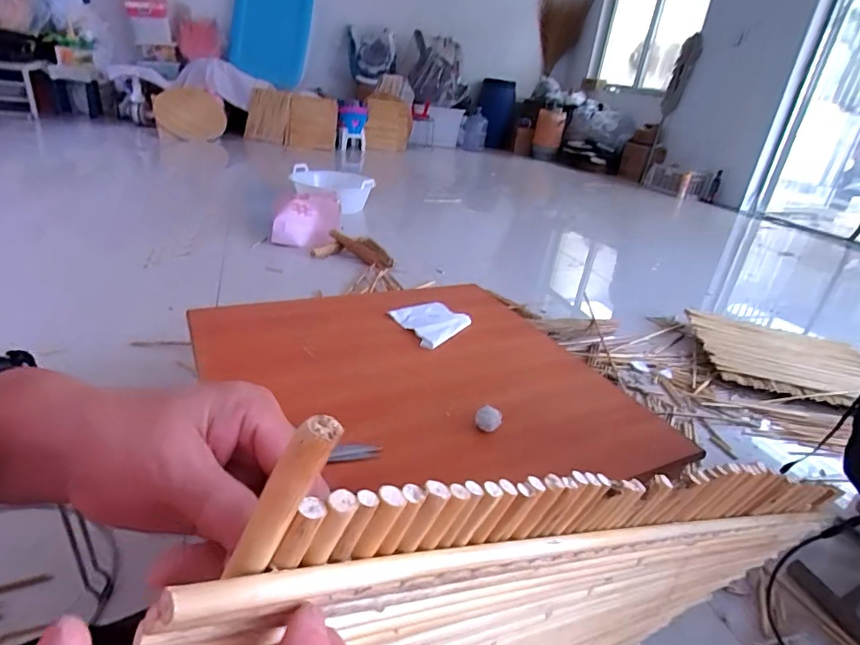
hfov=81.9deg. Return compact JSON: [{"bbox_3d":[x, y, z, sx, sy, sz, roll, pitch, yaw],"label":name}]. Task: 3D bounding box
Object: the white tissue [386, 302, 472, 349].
[{"bbox_3d":[0.003,-0.005,1.083,0.144,0.019,0.176,-13,33,-35],"label":"white tissue"}]

